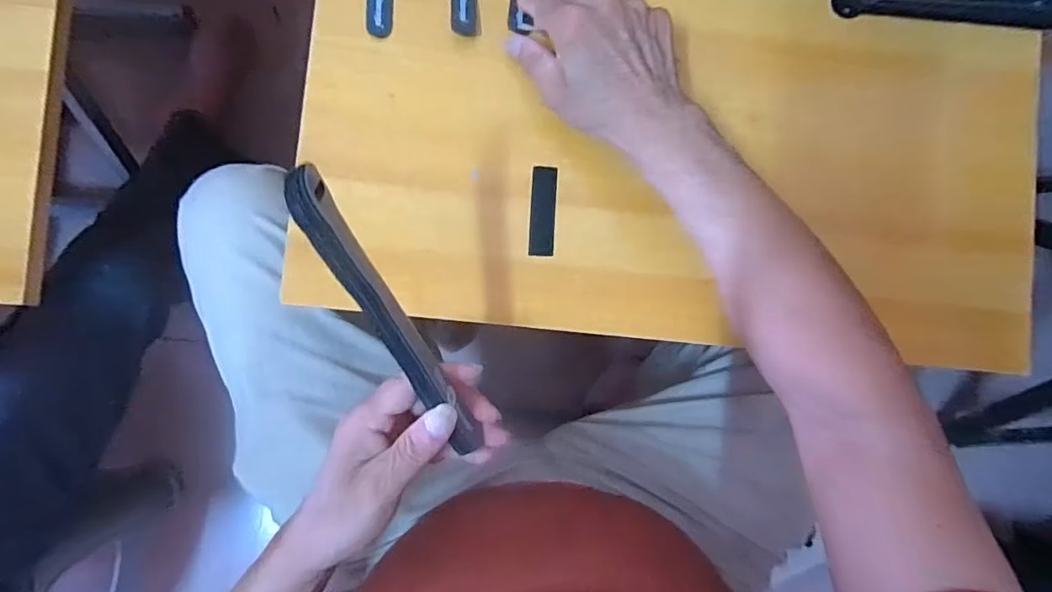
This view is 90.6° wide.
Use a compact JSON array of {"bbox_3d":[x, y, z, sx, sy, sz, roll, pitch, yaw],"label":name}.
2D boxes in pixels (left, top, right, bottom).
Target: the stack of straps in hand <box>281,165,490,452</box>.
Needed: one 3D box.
[{"bbox_3d":[-0.070,0.020,0.284,0.017,0.020,0.194,-27,124,-5],"label":"stack of straps in hand"}]

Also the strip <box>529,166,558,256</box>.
[{"bbox_3d":[0.013,-0.065,0.400,0.020,0.004,0.068,4,88,-4],"label":"strip"}]

